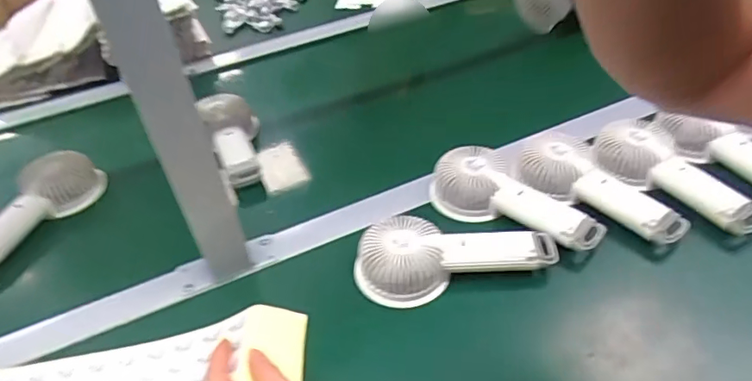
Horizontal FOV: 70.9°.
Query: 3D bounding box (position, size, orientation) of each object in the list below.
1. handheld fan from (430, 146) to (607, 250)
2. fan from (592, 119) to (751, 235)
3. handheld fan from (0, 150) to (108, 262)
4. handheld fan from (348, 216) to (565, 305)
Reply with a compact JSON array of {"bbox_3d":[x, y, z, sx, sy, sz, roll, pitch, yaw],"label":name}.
[{"bbox_3d":[0.144,0.007,0.543,0.176,0.040,0.082,20,48,24],"label":"handheld fan"},{"bbox_3d":[0.312,-0.021,0.551,0.173,0.034,0.085,30,53,32],"label":"fan"},{"bbox_3d":[-0.390,0.019,0.593,0.062,0.043,0.174,17,47,22],"label":"handheld fan"},{"bbox_3d":[0.074,0.061,0.487,0.180,0.042,0.067,-3,43,2],"label":"handheld fan"}]

